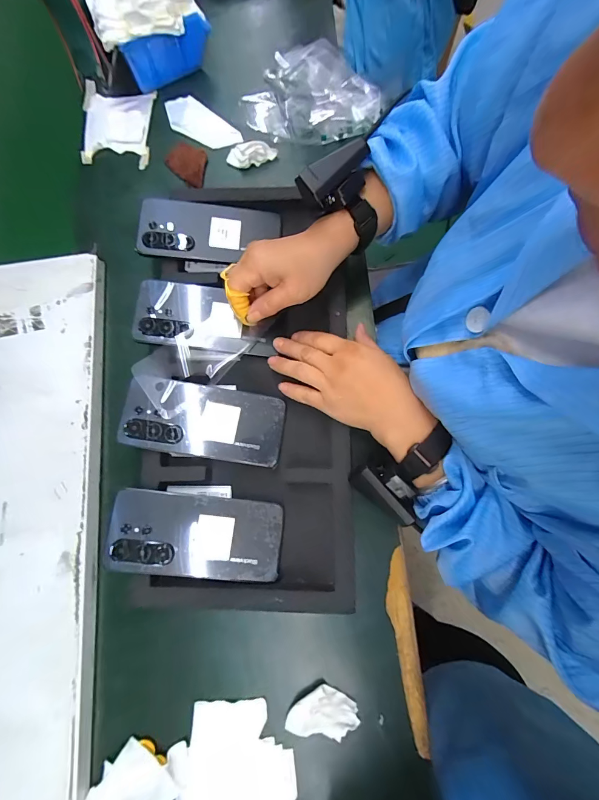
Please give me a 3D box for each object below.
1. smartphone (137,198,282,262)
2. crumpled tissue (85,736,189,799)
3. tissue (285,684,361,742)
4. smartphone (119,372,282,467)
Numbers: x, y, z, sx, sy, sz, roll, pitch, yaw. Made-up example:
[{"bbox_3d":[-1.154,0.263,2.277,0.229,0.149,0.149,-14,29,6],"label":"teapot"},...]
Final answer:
[{"bbox_3d":[-0.110,-0.206,0.419,0.164,0.016,0.077,3,79,-10],"label":"smartphone"},{"bbox_3d":[-0.159,0.362,0.320,0.108,0.014,0.057,-30,77,-4],"label":"crumpled tissue"},{"bbox_3d":[0.021,0.297,0.322,0.067,0.021,0.034,-10,77,1],"label":"tissue"},{"bbox_3d":[-0.103,0.021,0.366,0.168,0.004,0.077,10,77,-5],"label":"smartphone"}]

